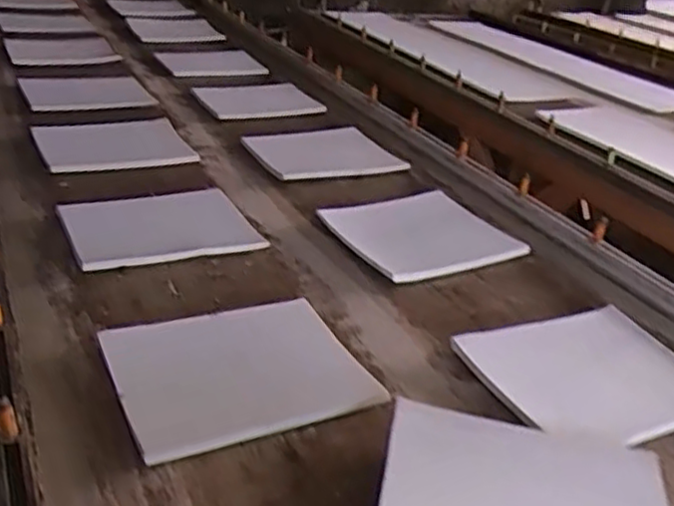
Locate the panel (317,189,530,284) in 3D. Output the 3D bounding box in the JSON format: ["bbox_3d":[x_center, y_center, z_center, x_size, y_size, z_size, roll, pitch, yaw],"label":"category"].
[{"bbox_3d":[0.139,-0.030,1.187,0.278,0.044,0.242,-8,30,-25],"label":"panel"}]

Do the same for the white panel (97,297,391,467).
[{"bbox_3d":[-0.114,0.134,0.834,0.266,0.016,0.226,-12,32,-24],"label":"white panel"}]

